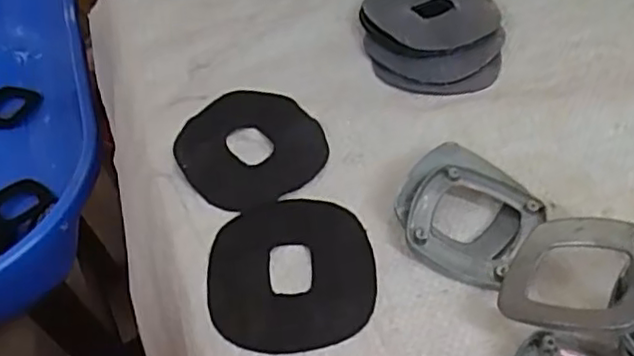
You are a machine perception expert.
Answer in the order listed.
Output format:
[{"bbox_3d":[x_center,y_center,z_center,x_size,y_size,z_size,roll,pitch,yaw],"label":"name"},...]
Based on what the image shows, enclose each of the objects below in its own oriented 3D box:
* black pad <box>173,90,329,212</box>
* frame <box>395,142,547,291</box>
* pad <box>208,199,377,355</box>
[{"bbox_3d":[-0.037,-0.018,0.365,0.077,0.009,0.080,-20,50,-12],"label":"black pad"},{"bbox_3d":[0.071,0.017,0.320,0.062,0.015,0.063,31,58,28],"label":"frame"},{"bbox_3d":[-0.012,0.044,0.311,0.076,0.004,0.081,-9,49,-2],"label":"pad"}]

